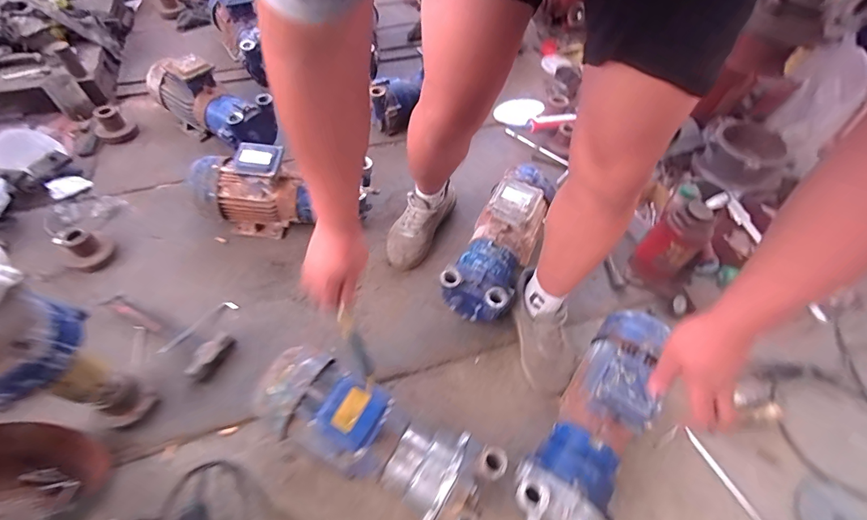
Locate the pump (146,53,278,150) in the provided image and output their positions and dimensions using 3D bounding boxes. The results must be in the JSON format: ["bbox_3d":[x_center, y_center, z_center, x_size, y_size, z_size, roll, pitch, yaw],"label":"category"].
[{"bbox_3d":[-0.722,-0.500,1.294,0.443,0.211,0.160,29,58,15],"label":"pump"}]

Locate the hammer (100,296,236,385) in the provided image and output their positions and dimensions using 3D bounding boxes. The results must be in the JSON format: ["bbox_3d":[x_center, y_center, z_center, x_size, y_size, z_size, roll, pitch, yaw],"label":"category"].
[{"bbox_3d":[-0.660,0.164,0.960,0.387,0.044,0.113,23,56,11],"label":"hammer"}]

